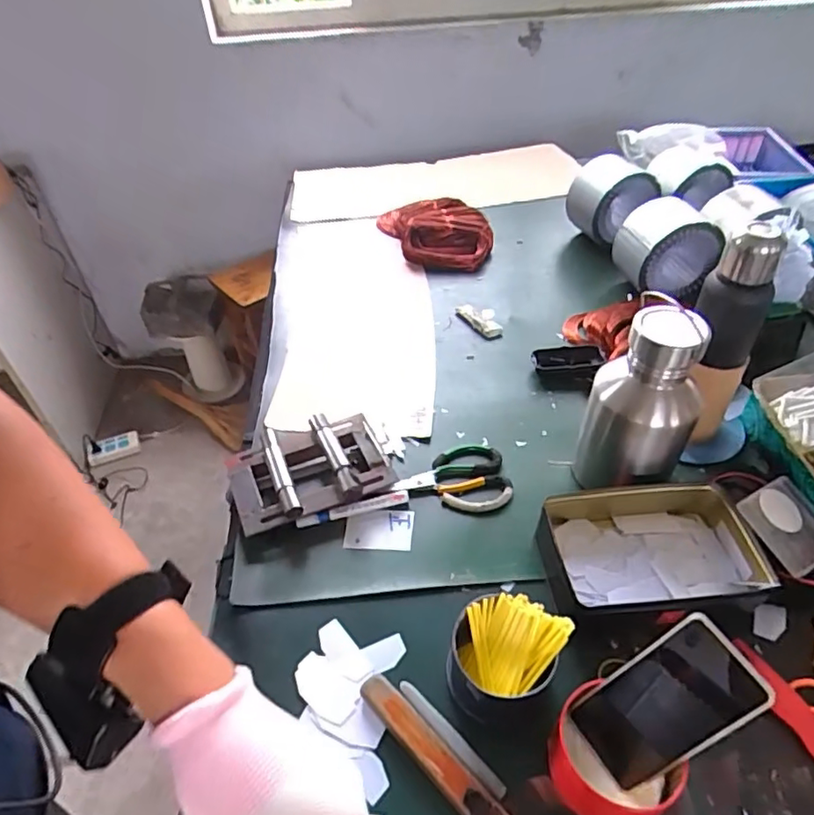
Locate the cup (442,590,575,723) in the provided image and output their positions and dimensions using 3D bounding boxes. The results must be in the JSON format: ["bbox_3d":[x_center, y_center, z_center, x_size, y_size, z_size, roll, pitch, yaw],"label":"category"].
[{"bbox_3d":[0.092,0.238,0.556,0.099,0.077,0.092,-2,43,2],"label":"cup"}]

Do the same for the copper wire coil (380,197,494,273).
[{"bbox_3d":[0.065,-0.367,1.228,0.194,0.070,0.251,-15,44,-12],"label":"copper wire coil"}]

